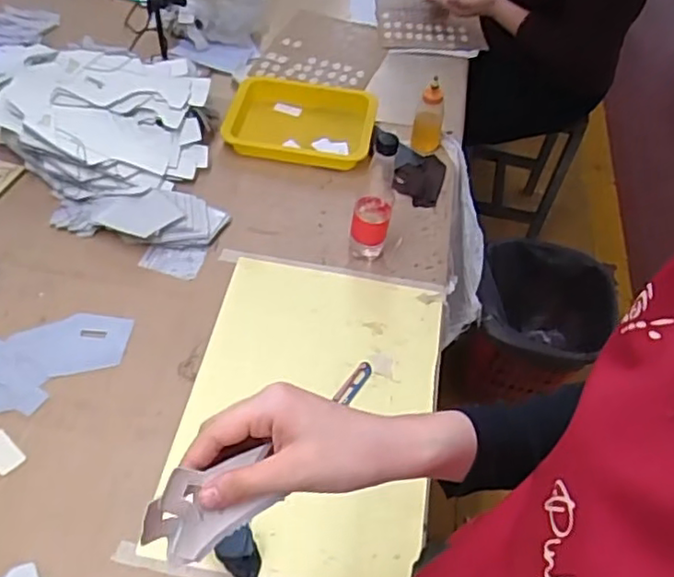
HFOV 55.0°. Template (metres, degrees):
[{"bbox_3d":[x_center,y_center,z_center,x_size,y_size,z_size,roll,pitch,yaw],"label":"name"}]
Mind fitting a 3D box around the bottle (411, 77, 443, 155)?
[{"bbox_3d":[0.164,-0.298,1.148,0.053,0.148,0.040,12,52,4],"label":"bottle"}]

